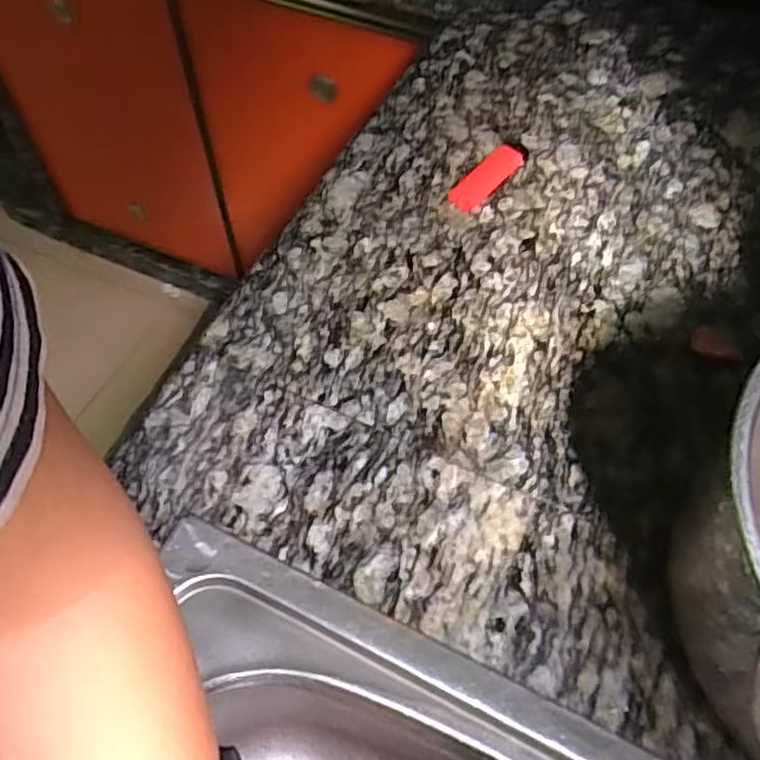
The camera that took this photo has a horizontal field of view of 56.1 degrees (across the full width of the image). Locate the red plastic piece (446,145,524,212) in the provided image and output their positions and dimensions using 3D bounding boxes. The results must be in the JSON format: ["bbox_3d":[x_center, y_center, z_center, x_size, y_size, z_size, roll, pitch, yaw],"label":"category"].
[{"bbox_3d":[0.085,-0.160,0.563,0.025,0.006,0.074,35,64,20],"label":"red plastic piece"}]

